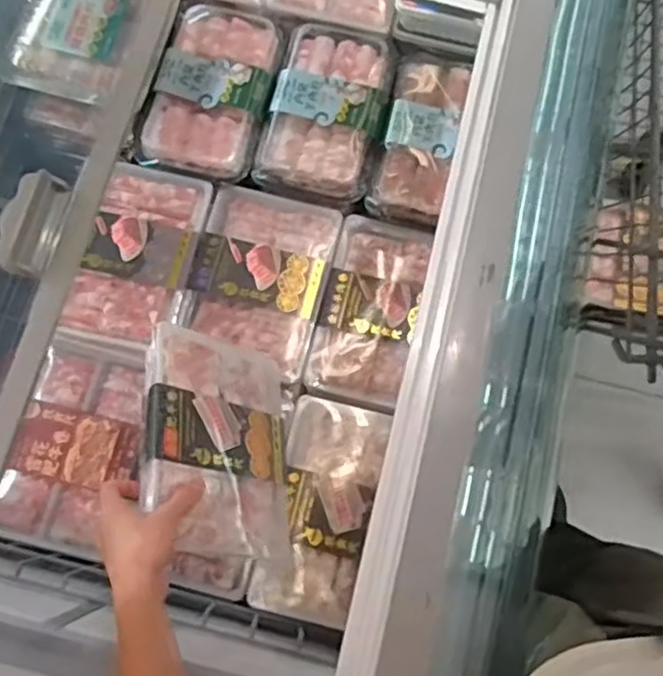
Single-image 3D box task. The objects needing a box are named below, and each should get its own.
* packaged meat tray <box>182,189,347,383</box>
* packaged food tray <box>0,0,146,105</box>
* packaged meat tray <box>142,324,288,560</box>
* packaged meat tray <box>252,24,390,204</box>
[{"bbox_3d":[-0.090,-0.078,0.876,0.172,0.034,0.232,11,78,3],"label":"packaged meat tray"},{"bbox_3d":[-0.310,-0.418,0.869,0.156,0.042,0.238,20,78,5],"label":"packaged food tray"},{"bbox_3d":[-0.120,0.109,0.725,0.168,0.033,0.232,20,52,-38],"label":"packaged meat tray"},{"bbox_3d":[-0.005,-0.301,0.913,0.145,0.051,0.229,13,78,4],"label":"packaged meat tray"}]

